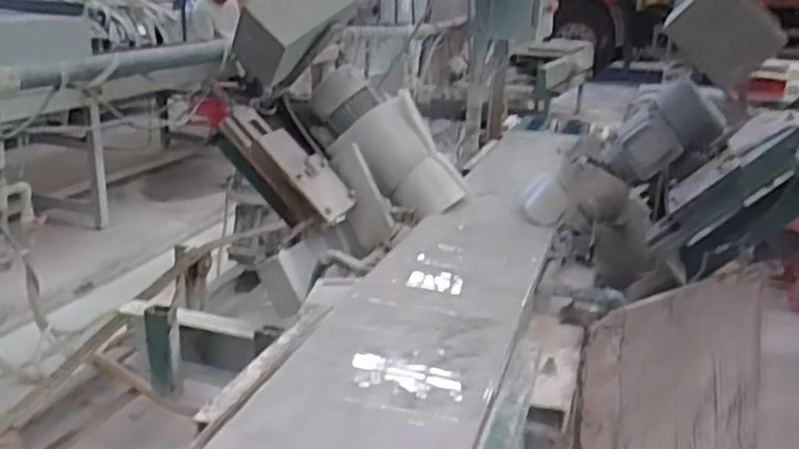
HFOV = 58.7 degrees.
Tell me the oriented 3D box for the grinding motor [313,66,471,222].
[{"bbox_3d":[-0.022,-0.189,1.660,0.172,0.417,0.150,-43,2,30],"label":"grinding motor"}]

